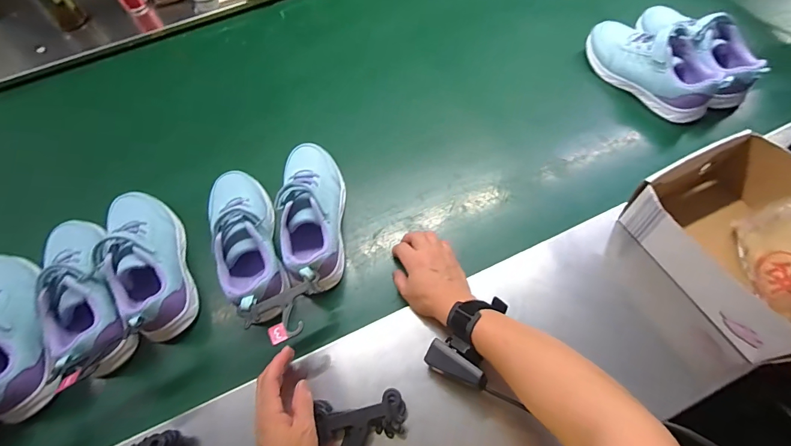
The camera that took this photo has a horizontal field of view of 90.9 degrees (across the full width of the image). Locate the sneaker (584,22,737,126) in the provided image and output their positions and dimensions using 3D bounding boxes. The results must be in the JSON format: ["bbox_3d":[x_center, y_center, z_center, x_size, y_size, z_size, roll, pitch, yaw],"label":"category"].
[{"bbox_3d":[0.433,-0.275,0.659,0.087,0.088,0.230,-37,64,-16],"label":"sneaker"}]

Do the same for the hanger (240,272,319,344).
[{"bbox_3d":[-0.131,0.106,0.462,0.097,0.019,0.062,-24,61,-9],"label":"hanger"}]

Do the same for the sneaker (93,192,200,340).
[{"bbox_3d":[-0.349,0.046,0.555,0.105,0.077,0.235,-25,62,-9],"label":"sneaker"}]

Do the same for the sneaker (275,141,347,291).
[{"bbox_3d":[-0.121,-0.014,0.566,0.082,0.082,0.243,-8,60,0],"label":"sneaker"}]

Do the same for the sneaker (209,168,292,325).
[{"bbox_3d":[-0.211,0.015,0.554,0.092,0.078,0.223,-24,61,-9],"label":"sneaker"}]

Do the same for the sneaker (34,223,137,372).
[{"bbox_3d":[-0.430,0.088,0.534,0.097,0.081,0.232,-34,63,-14],"label":"sneaker"}]

